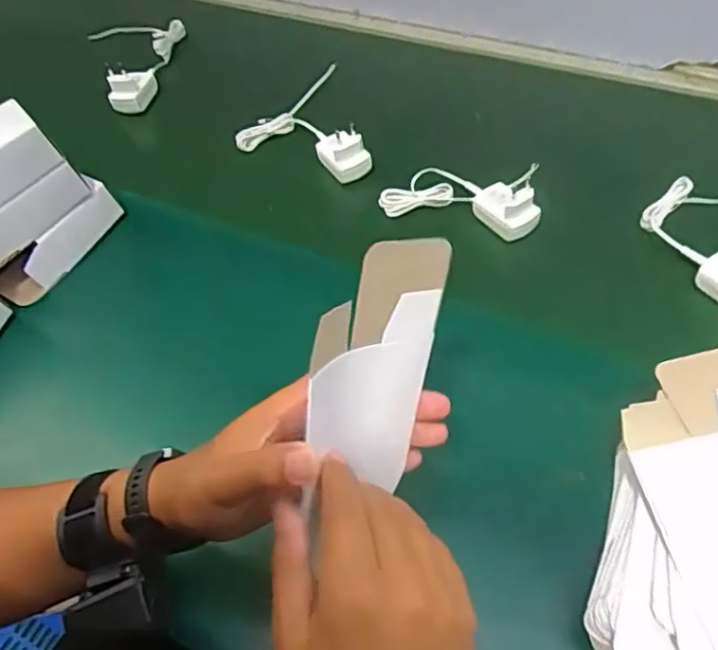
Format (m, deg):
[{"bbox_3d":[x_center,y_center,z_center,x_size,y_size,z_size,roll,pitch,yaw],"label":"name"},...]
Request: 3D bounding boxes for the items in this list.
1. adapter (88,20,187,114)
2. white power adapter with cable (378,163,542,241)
[{"bbox_3d":[-0.295,-0.382,0.845,0.126,0.038,0.255,-21,52,-13],"label":"adapter"},{"bbox_3d":[0.103,-0.132,0.621,0.153,0.042,0.063,12,52,14],"label":"white power adapter with cable"}]

